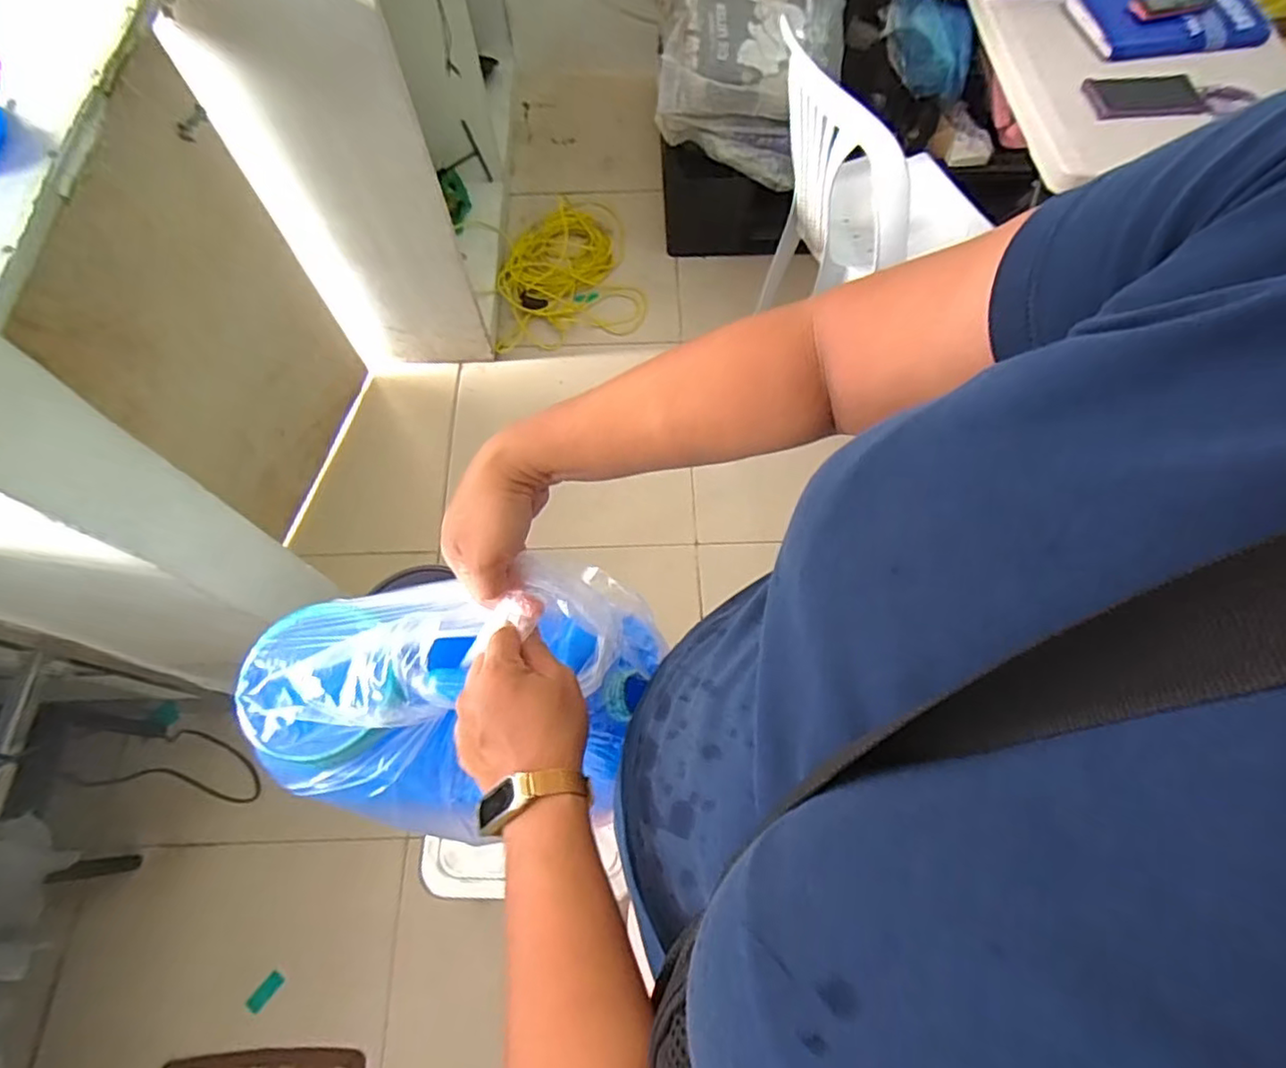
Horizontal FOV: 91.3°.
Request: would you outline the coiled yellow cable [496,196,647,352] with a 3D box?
[{"bbox_3d":[-0.230,-0.736,1.756,0.406,0.056,0.470,-13,67,-5],"label":"coiled yellow cable"}]

